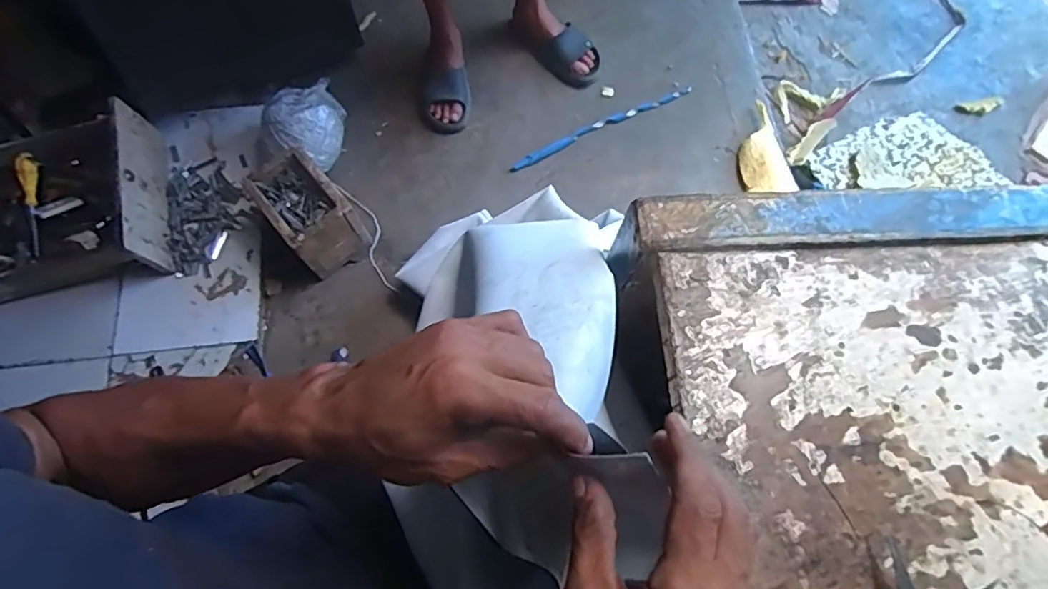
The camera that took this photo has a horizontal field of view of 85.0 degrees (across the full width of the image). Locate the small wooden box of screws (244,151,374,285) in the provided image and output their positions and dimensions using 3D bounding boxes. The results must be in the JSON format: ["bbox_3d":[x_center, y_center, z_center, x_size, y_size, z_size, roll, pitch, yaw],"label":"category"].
[{"bbox_3d":[-0.433,-0.152,1.187,0.143,0.177,0.225,-39,74,-14],"label":"small wooden box of screws"}]

